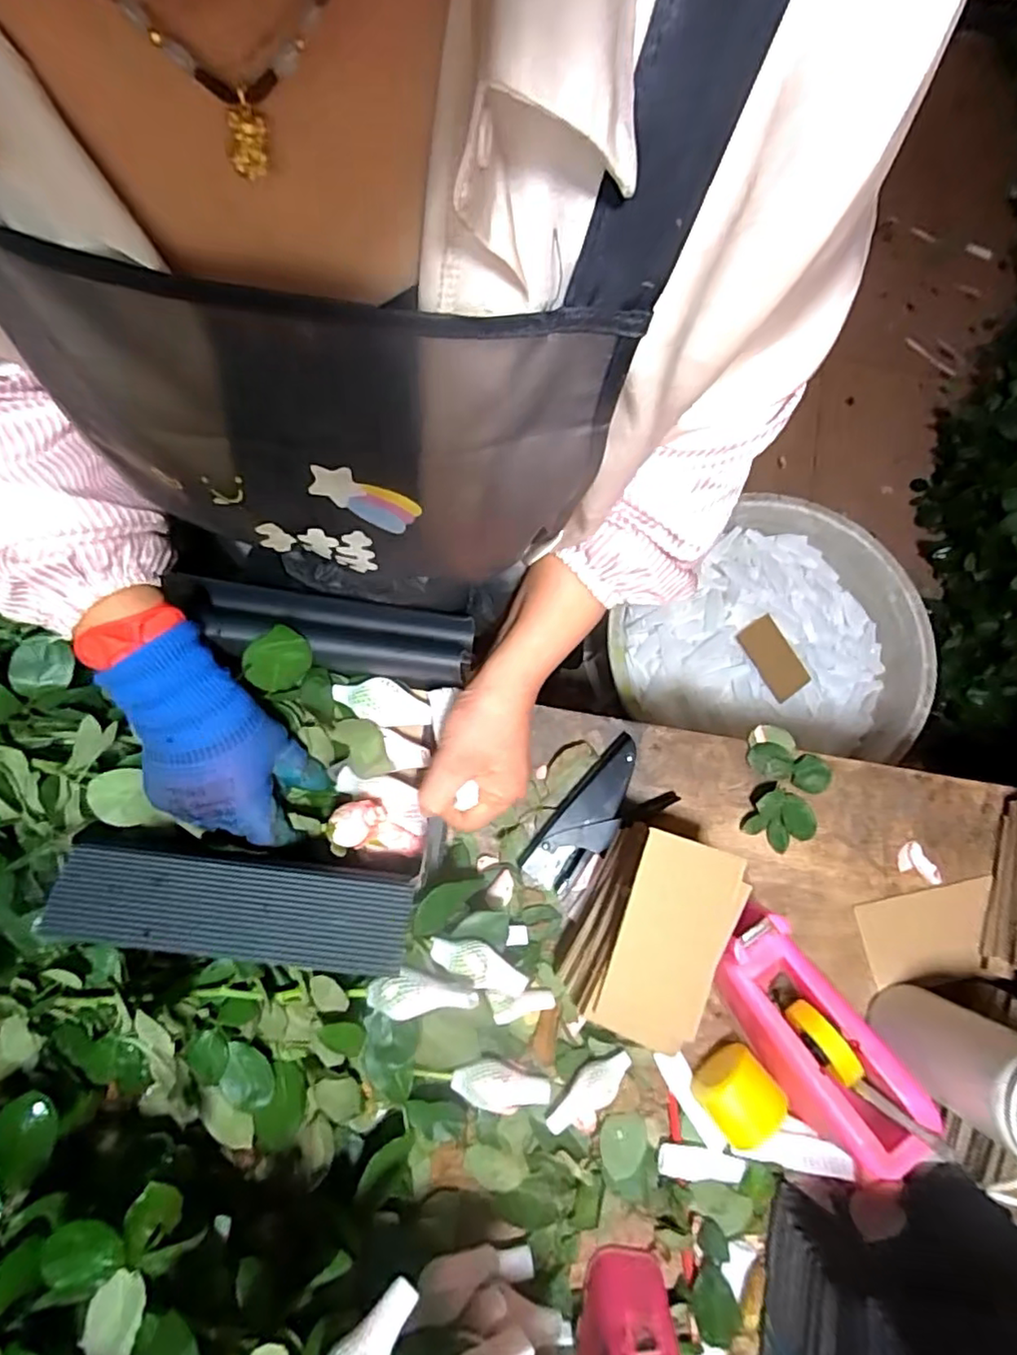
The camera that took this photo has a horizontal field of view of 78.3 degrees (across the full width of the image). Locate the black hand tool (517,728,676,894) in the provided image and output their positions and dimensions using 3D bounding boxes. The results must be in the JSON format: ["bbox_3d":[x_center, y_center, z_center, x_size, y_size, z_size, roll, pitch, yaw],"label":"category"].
[{"bbox_3d":[0.073,0.126,0.562,0.147,0.024,0.070,-37,81,-8],"label":"black hand tool"}]

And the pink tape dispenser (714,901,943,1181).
[{"bbox_3d":[0.224,0.270,0.493,0.078,0.102,0.189,-33,81,-8],"label":"pink tape dispenser"}]

